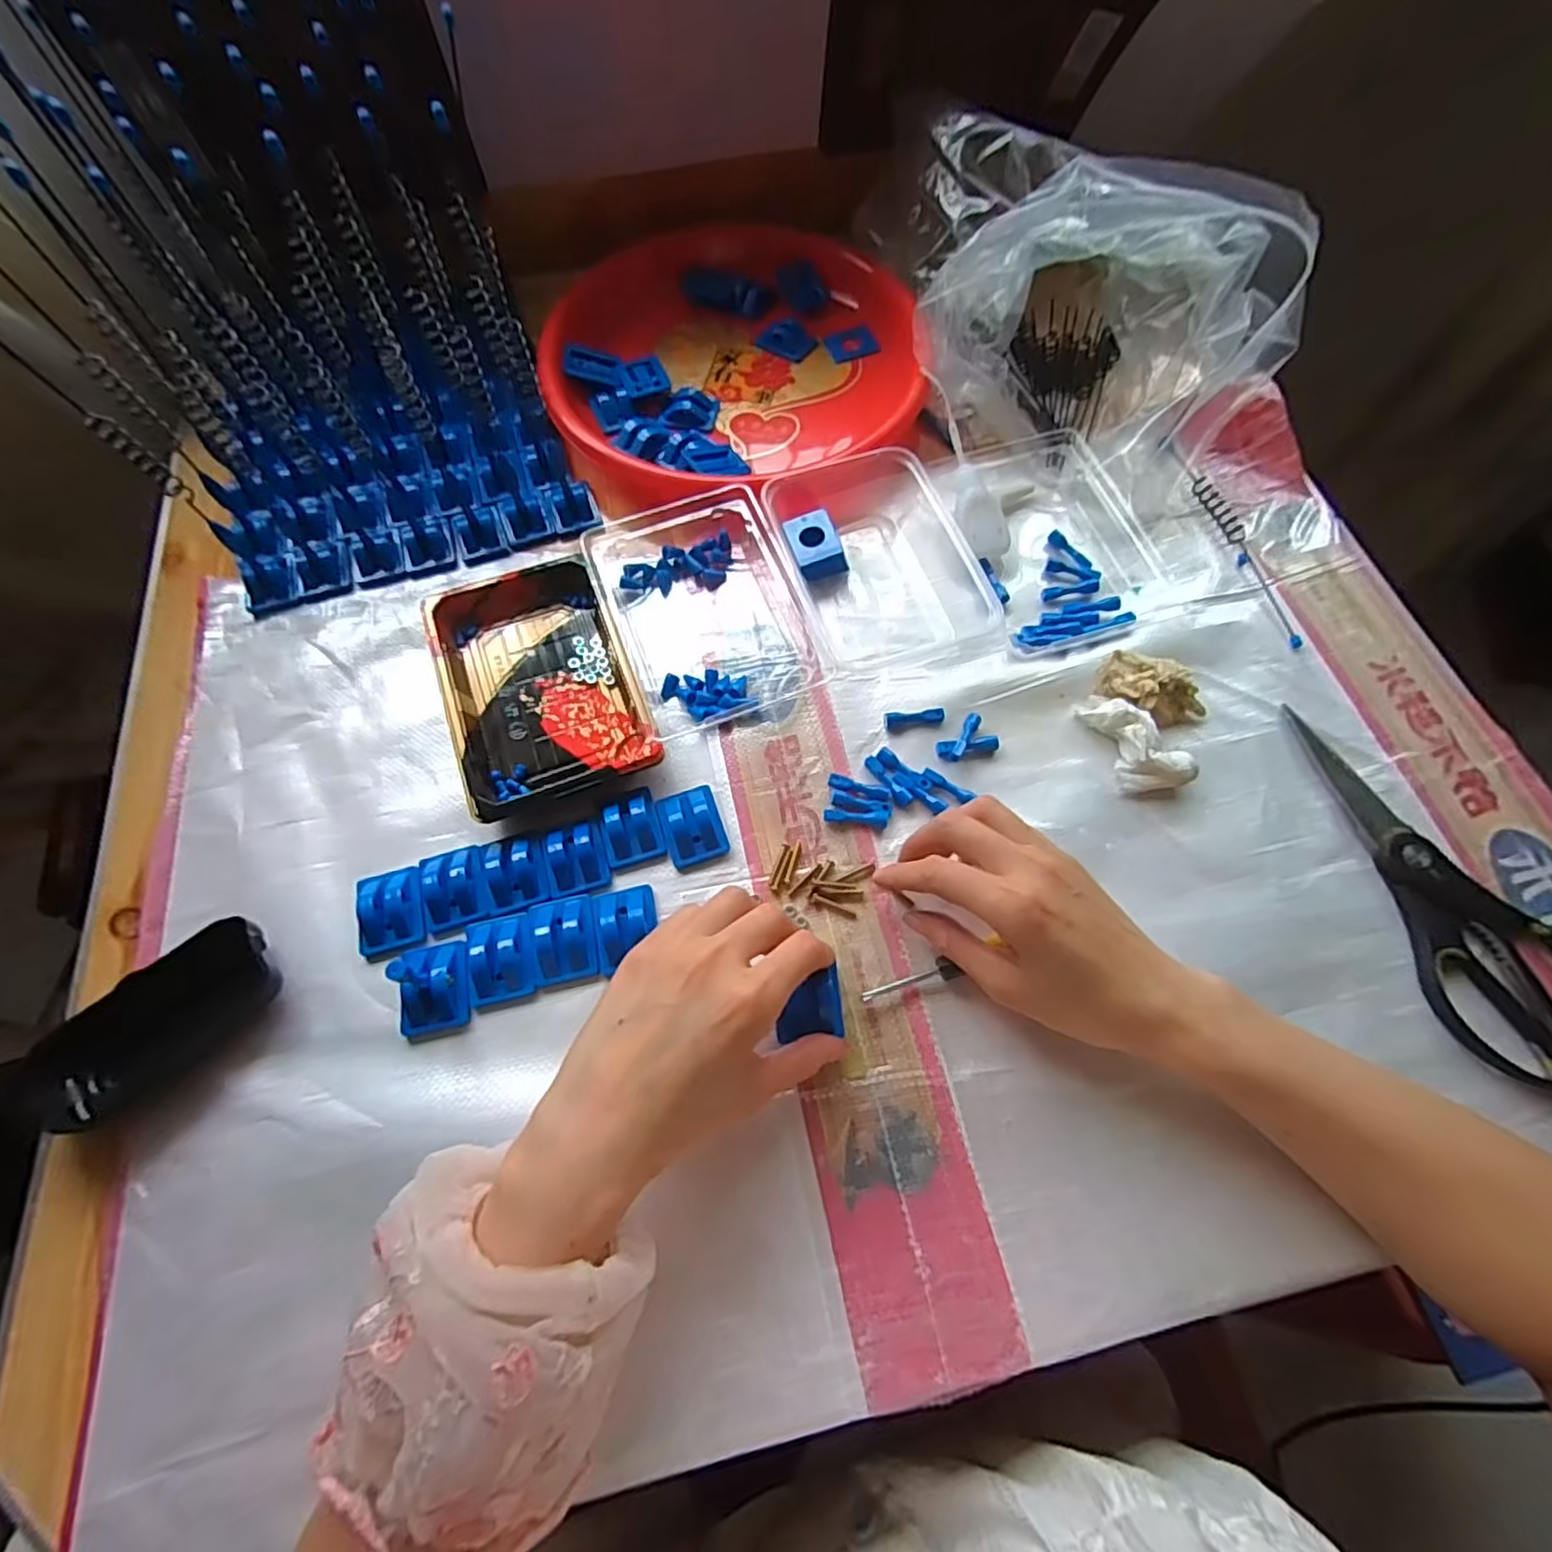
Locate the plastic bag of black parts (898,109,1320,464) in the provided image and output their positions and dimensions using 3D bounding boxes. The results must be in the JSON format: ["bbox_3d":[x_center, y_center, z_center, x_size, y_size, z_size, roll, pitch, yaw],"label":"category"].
[{"bbox_3d":[0.221,-0.365,0.505,0.240,0.128,0.236,-5,65,-2],"label":"plastic bag of black parts"}]

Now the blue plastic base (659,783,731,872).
[{"bbox_3d":[-0.048,0.027,0.392,0.034,0.016,0.044,-17,66,-7],"label":"blue plastic base"}]

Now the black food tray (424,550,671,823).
[{"bbox_3d":[-0.147,-0.057,0.423,0.107,0.030,0.159,-19,67,-8],"label":"black food tray"}]

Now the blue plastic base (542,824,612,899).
[{"bbox_3d":[-0.113,0.046,0.383,0.033,0.014,0.037,-12,66,-5],"label":"blue plastic base"}]

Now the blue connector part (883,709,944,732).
[{"bbox_3d":[0.086,-0.036,0.426,0.037,0.010,0.011,-7,66,-3],"label":"blue connector part"}]

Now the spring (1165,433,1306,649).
[{"bbox_3d":[0.328,-0.170,0.479,0.024,0.012,0.185,-12,66,-6],"label":"spring"}]

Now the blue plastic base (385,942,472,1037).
[{"bbox_3d":[-0.178,0.105,0.343,0.035,0.040,0.043,-5,65,-2],"label":"blue plastic base"}]

